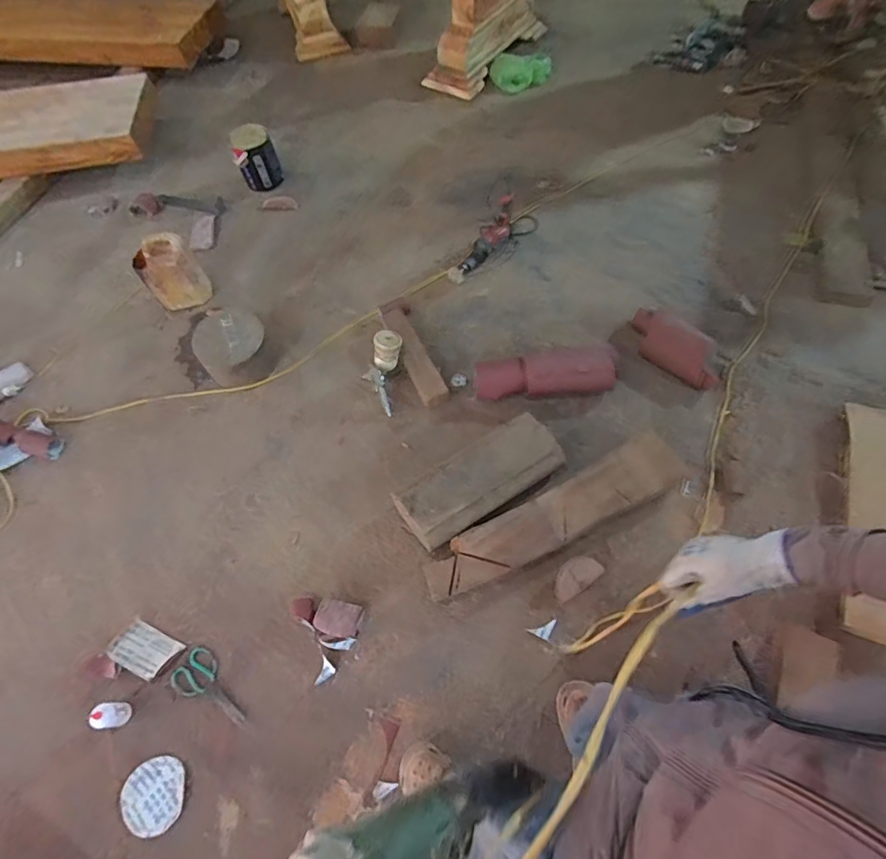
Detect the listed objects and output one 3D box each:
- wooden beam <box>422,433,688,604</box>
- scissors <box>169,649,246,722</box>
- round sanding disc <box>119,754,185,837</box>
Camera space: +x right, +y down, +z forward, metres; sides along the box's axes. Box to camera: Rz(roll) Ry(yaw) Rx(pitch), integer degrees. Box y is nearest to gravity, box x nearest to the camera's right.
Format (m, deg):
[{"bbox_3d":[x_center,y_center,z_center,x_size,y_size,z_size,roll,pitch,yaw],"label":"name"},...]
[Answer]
[{"bbox_3d":[0.335,0.243,1.413,0.839,0.105,0.177,-27,65,-12],"label":"wooden beam"},{"bbox_3d":[-0.594,0.666,1.281,0.232,0.009,0.108,23,66,18],"label":"scissors"},{"bbox_3d":[-0.691,0.872,1.173,0.145,0.009,0.150,-8,64,-2],"label":"round sanding disc"}]

